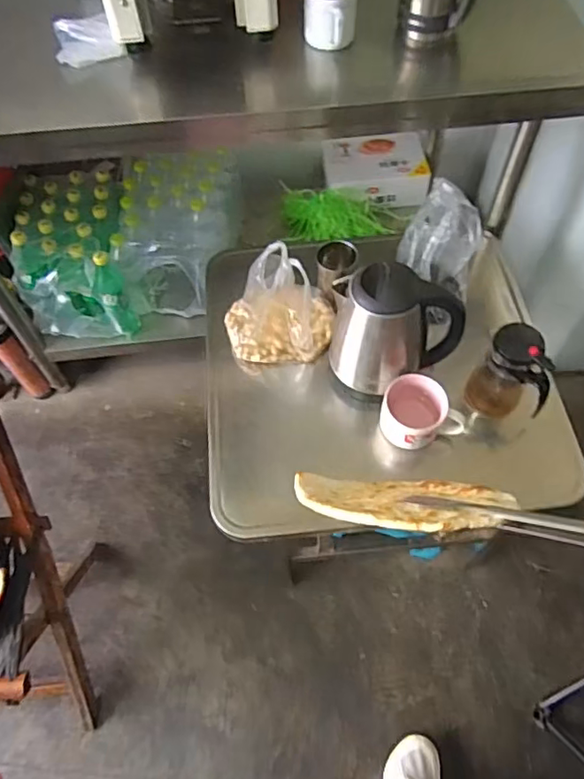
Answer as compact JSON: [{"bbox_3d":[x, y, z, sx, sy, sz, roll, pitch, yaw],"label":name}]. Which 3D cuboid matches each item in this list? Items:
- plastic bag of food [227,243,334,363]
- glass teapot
[{"bbox_3d":[-0.023,-0.147,0.947,0.183,0.208,0.130,2,60,2],"label":"plastic bag of food"},{"bbox_3d":[0.345,-0.013,0.905,0.076,0.175,0.106,-12,61,-6],"label":"glass teapot"}]

